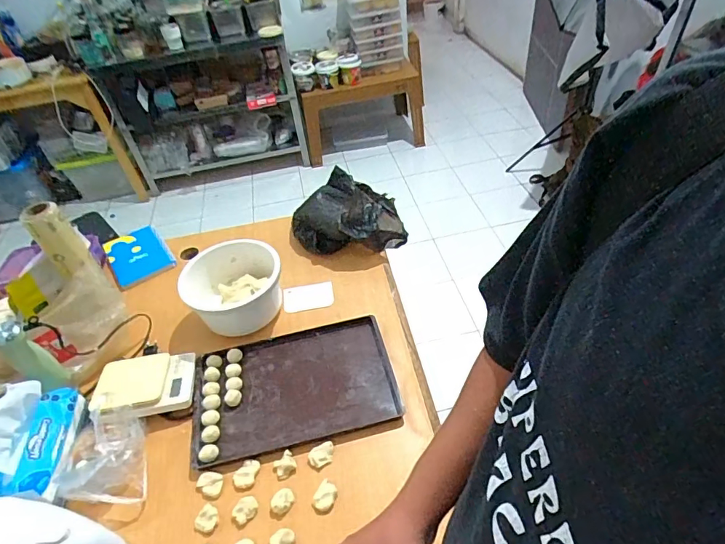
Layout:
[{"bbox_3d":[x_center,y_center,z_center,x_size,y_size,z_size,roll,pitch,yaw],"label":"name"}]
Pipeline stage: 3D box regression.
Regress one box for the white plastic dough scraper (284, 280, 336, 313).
[{"bbox_3d":[-0.123,0.056,1.026,0.112,0.010,0.070,-10,58,-3],"label":"white plastic dough scraper"}]

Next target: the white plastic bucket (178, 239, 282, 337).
[{"bbox_3d":[-0.275,0.033,0.982,0.194,0.113,0.199,-4,43,4],"label":"white plastic bucket"}]

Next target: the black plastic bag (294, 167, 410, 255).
[{"bbox_3d":[-0.039,-0.144,1.103,0.273,0.125,0.164,-7,43,1],"label":"black plastic bag"}]

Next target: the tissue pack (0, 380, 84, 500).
[{"bbox_3d":[-0.559,0.272,0.745,0.108,0.107,0.184,-12,43,-4],"label":"tissue pack"}]

